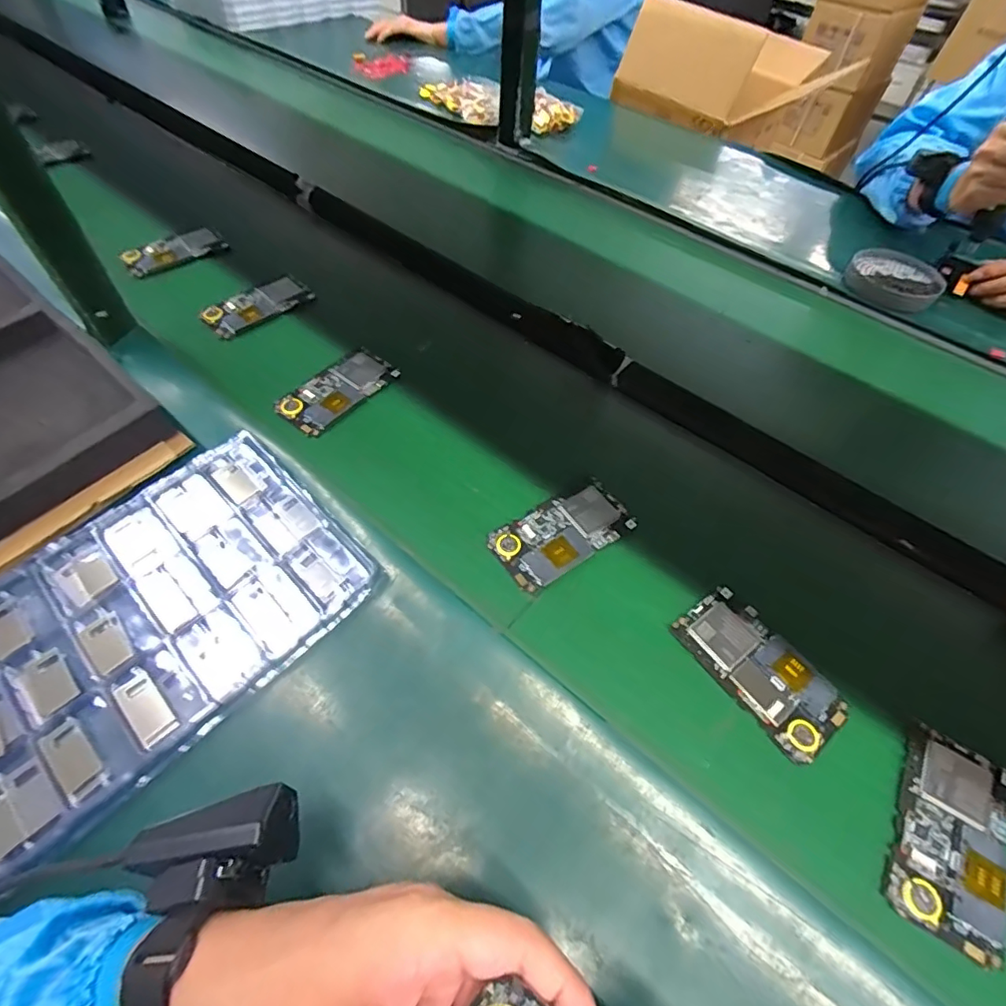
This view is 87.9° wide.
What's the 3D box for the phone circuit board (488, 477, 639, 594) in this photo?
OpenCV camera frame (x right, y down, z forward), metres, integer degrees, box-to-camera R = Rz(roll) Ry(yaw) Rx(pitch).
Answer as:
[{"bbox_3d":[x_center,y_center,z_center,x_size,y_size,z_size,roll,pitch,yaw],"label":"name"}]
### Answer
[{"bbox_3d":[0.053,0.024,0.459,0.123,0.006,0.065,-29,61,-21],"label":"phone circuit board"}]

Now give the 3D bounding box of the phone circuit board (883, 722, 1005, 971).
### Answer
[{"bbox_3d":[0.296,0.217,0.340,0.065,0.011,0.123,29,58,16],"label":"phone circuit board"}]

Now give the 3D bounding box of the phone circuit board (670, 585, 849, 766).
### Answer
[{"bbox_3d":[0.196,0.124,0.398,0.063,0.008,0.124,-30,62,-22],"label":"phone circuit board"}]

